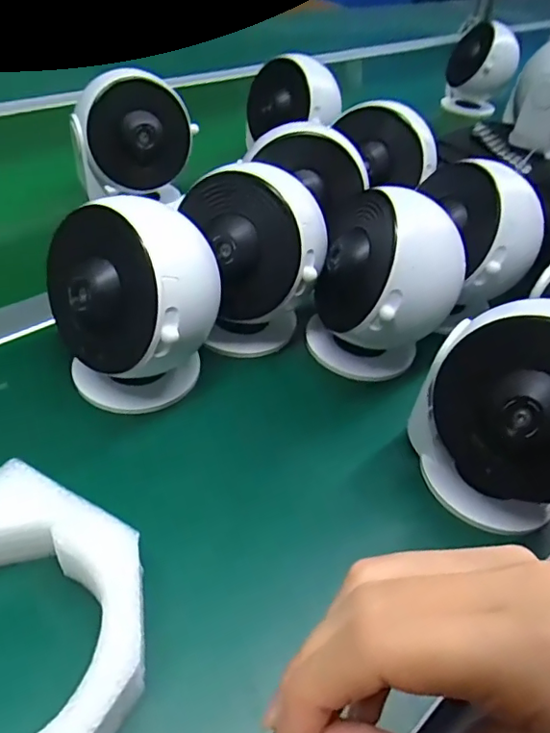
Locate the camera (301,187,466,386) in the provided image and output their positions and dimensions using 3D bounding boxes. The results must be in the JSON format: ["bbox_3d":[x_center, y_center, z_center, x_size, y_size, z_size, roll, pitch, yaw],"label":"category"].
[{"bbox_3d":[0.075,-0.056,0.384,0.083,0.117,0.088,4,43,-3],"label":"camera"}]

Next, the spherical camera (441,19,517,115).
[{"bbox_3d":[0.318,-0.462,0.849,0.096,0.115,0.085,18,44,11],"label":"spherical camera"}]

